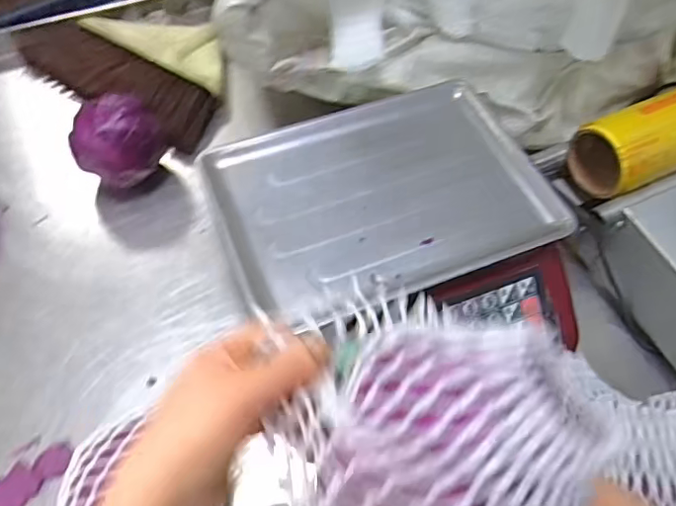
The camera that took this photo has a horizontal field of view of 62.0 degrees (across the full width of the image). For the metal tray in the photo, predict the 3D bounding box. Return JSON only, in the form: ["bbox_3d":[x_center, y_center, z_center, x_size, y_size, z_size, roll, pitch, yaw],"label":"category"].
[{"bbox_3d":[0.044,-0.063,0.588,0.325,0.025,0.242,-18,61,-13],"label":"metal tray"}]

